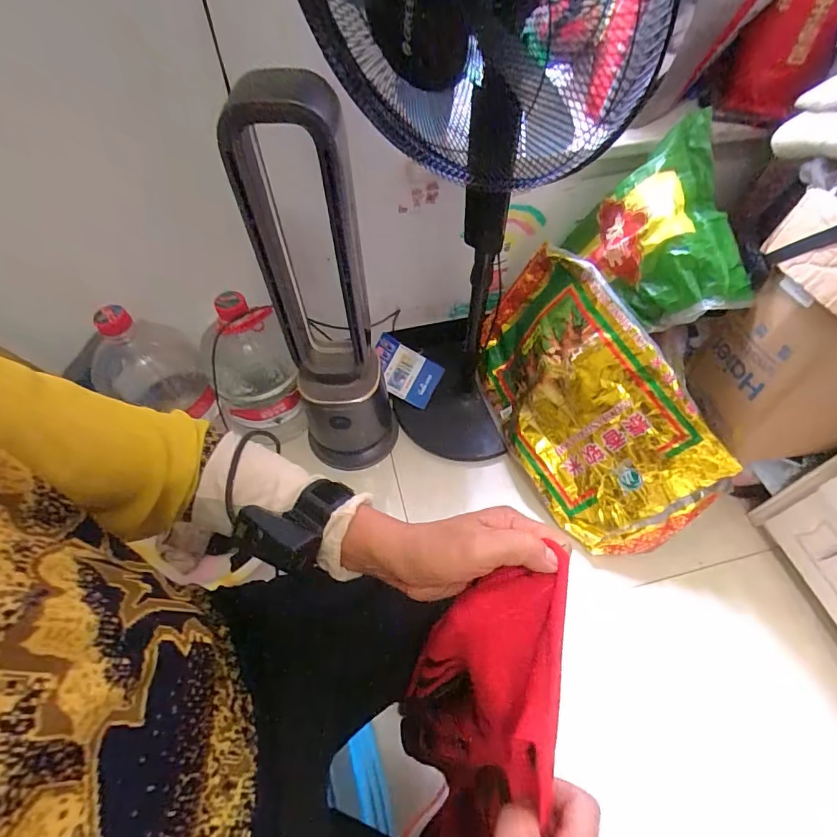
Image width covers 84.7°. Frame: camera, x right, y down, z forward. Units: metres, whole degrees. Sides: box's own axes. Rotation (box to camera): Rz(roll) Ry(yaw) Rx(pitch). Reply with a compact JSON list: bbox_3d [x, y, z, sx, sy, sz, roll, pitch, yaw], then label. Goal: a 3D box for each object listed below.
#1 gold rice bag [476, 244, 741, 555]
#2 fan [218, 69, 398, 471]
[{"bbox_3d":[0.376,-0.043,1.073,0.141,0.400,0.681,-13,67,-54],"label":"gold rice bag"},{"bbox_3d":[-0.178,-0.196,0.898,0.196,0.769,0.227,-12,57,-7],"label":"fan"}]

